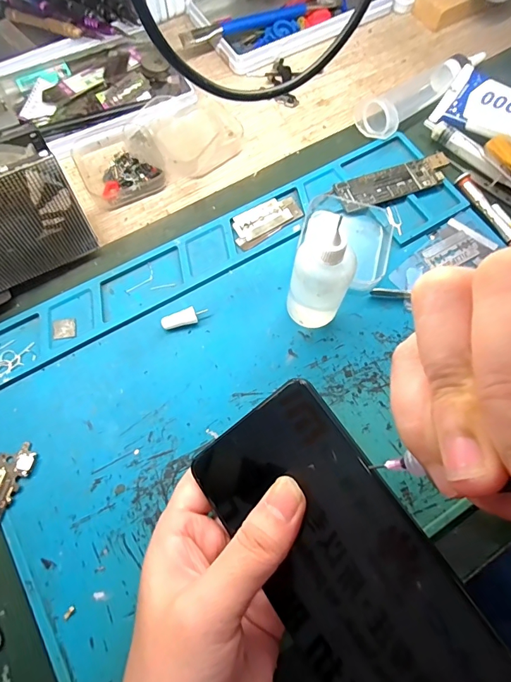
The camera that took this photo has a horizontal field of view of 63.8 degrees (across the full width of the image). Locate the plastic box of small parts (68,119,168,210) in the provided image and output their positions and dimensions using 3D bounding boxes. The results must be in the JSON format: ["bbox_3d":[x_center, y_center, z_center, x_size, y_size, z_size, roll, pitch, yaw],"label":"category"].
[{"bbox_3d":[-0.104,-0.138,0.314,0.062,0.018,0.062,-26,72,-10],"label":"plastic box of small parts"}]

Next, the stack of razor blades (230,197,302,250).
[{"bbox_3d":[0.007,-0.091,0.304,0.055,0.004,0.025,-35,74,-13],"label":"stack of razor blades"}]

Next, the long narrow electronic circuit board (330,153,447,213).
[{"bbox_3d":[0.106,-0.123,0.314,0.091,0.004,0.028,-20,73,-8],"label":"long narrow electronic circuit board"}]

